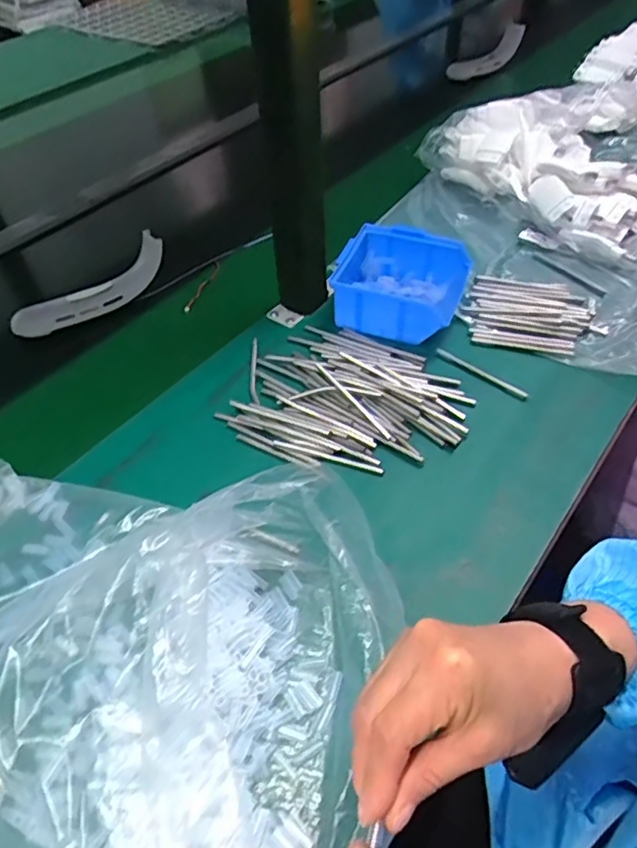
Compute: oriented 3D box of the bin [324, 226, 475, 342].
[{"bbox_3d":[0.090,-0.160,0.653,0.138,0.060,0.129,18,53,17],"label":"bin"}]

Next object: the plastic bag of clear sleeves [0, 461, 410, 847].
[{"bbox_3d":[-0.150,0.151,0.375,0.403,0.101,0.297,5,51,7],"label":"plastic bag of clear sleeves"}]

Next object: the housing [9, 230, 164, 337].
[{"bbox_3d":[-0.275,-0.164,0.686,0.191,0.057,0.044,-27,54,-19],"label":"housing"}]

